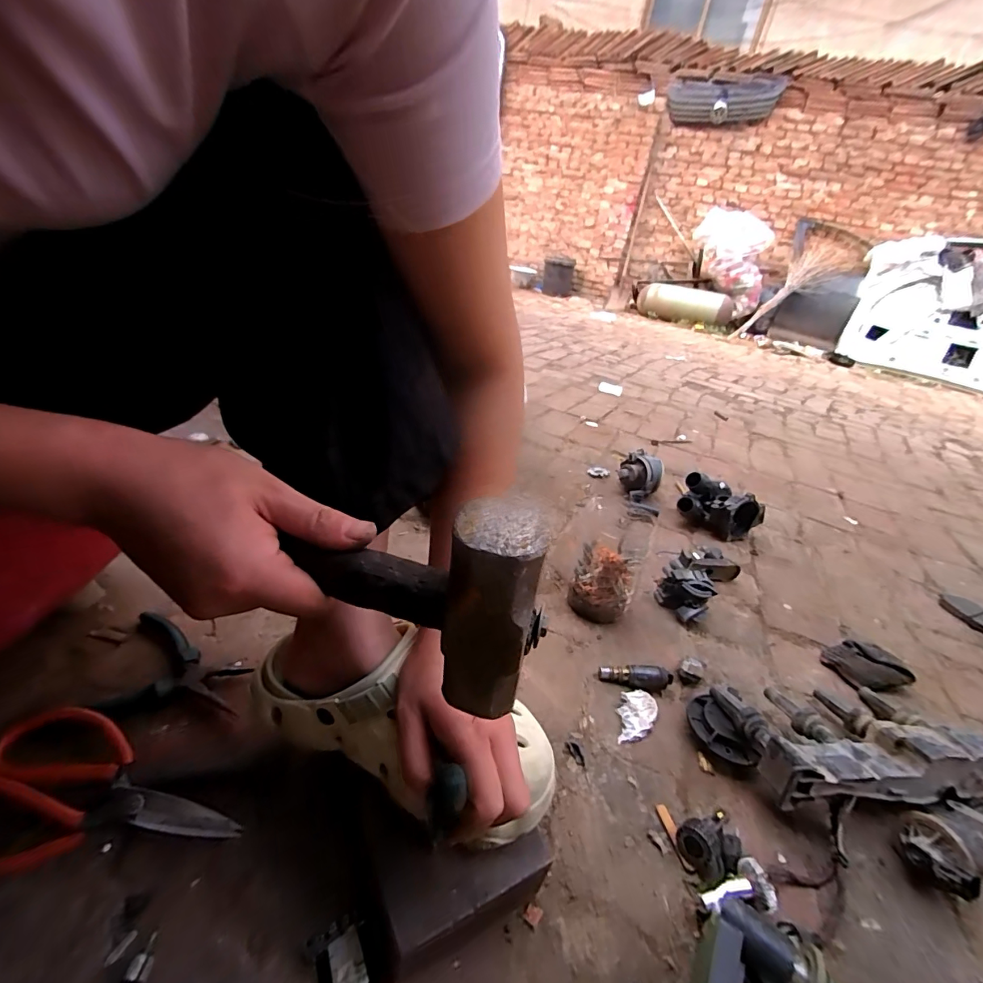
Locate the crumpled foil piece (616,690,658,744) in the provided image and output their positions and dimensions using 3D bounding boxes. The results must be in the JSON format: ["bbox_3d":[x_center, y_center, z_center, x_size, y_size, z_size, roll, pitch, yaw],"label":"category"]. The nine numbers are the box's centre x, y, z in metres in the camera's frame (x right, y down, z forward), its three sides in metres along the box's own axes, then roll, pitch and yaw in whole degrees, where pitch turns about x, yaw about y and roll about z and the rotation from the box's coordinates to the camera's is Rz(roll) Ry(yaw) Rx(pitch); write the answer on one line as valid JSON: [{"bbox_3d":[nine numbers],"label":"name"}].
[{"bbox_3d":[0.165,0.260,0.522,0.041,0.007,0.076,21,30,20],"label":"crumpled foil piece"}]

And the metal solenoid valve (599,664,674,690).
[{"bbox_3d":[0.181,0.232,0.566,0.088,0.021,0.026,9,28,-1],"label":"metal solenoid valve"}]

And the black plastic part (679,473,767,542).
[{"bbox_3d":[0.479,0.035,0.952,0.146,0.111,0.119,31,35,34],"label":"black plastic part"}]

